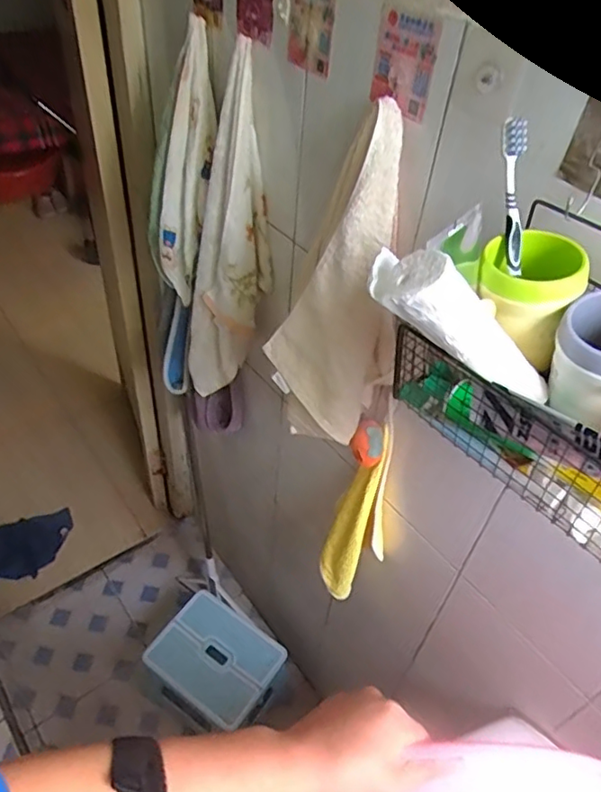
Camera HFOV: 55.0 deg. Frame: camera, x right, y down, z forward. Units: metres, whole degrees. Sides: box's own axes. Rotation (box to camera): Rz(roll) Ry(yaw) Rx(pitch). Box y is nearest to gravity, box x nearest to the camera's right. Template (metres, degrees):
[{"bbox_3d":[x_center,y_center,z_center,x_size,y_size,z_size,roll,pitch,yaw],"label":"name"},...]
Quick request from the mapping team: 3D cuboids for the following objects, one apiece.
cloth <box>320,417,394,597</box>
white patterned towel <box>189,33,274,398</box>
[{"bbox_3d":[0.088,0.199,0.892,0.086,0.367,0.060,4,45,-2],"label":"cloth"},{"bbox_3d":[-0.109,-0.201,0.859,0.126,0.470,0.083,-3,45,-10],"label":"white patterned towel"}]

